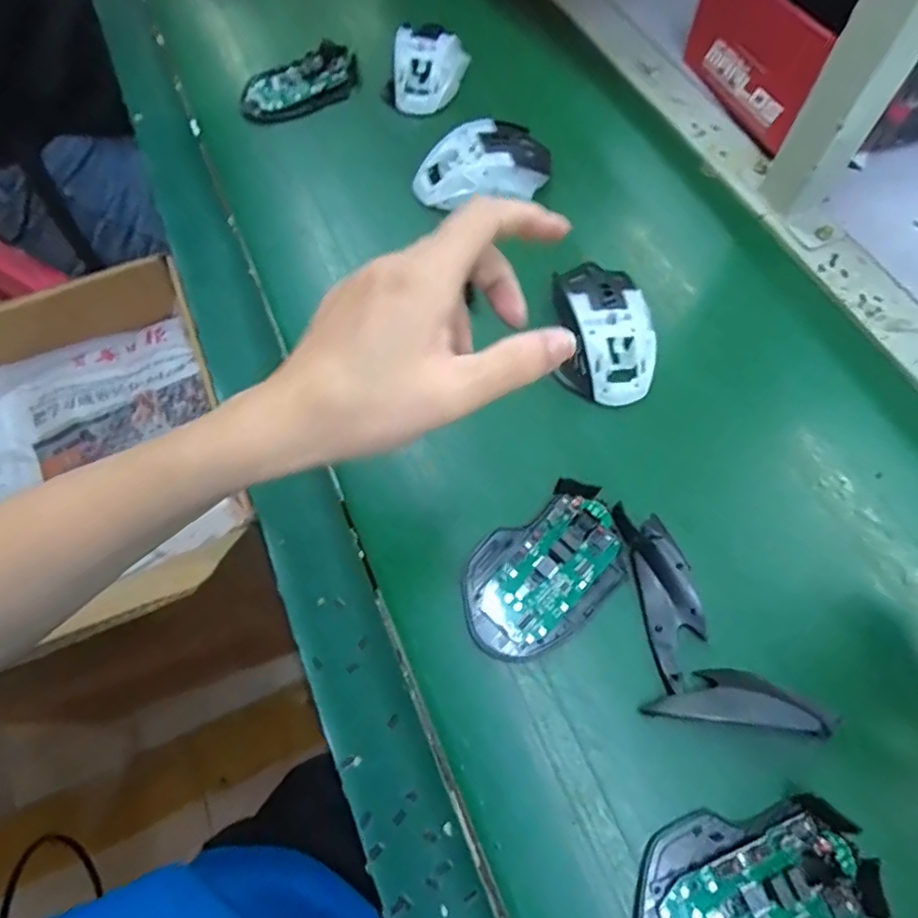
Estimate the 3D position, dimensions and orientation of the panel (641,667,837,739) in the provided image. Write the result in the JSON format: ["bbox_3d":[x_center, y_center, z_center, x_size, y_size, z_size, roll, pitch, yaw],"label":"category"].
[{"bbox_3d":[0.148,0.129,0.307,0.090,0.017,0.028,6,65,3],"label":"panel"}]

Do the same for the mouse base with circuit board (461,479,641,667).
[{"bbox_3d":[0.054,0.066,0.340,0.114,0.017,0.071,-35,70,-15],"label":"mouse base with circuit board"}]

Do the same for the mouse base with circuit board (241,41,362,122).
[{"bbox_3d":[-0.148,-0.350,0.536,0.113,0.029,0.055,-21,67,-9],"label":"mouse base with circuit board"}]

